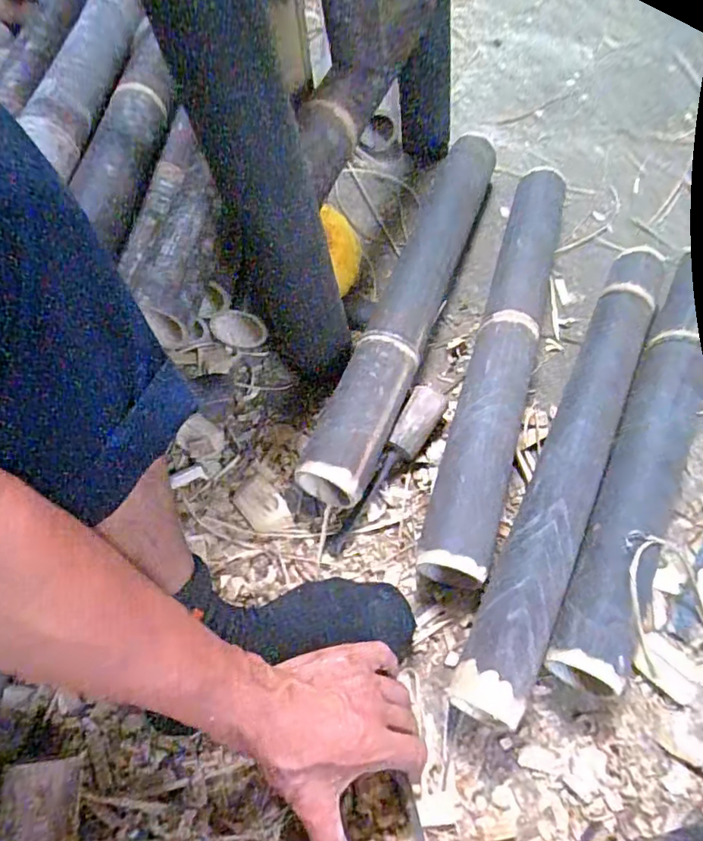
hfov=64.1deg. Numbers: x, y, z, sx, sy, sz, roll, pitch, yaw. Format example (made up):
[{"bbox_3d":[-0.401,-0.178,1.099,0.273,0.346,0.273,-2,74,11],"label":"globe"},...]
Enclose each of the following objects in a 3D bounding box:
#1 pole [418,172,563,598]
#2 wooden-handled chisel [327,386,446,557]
[{"bbox_3d":[0.183,-0.090,0.665,0.077,0.072,0.587,17,61,7],"label":"pole"},{"bbox_3d":[0.035,0.051,0.603,0.037,0.029,0.205,32,82,17],"label":"wooden-handled chisel"}]

